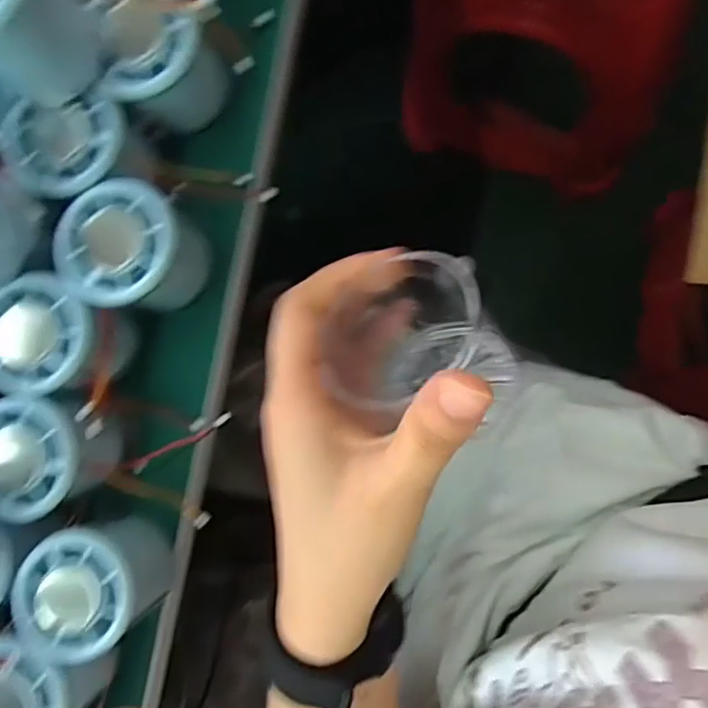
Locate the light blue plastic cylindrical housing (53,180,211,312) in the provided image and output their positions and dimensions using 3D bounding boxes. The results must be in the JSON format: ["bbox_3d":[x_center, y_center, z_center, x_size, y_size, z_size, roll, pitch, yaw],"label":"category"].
[{"bbox_3d":[-0.110,-0.050,0.307,0.056,0.053,0.061,6,88,9],"label":"light blue plastic cylindrical housing"}]

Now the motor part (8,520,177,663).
[{"bbox_3d":[-0.127,0.114,0.305,0.055,0.058,0.058,-17,85,8],"label":"motor part"}]

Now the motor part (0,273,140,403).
[{"bbox_3d":[-0.147,-0.007,0.309,0.061,0.052,0.055,4,88,9],"label":"motor part"}]

